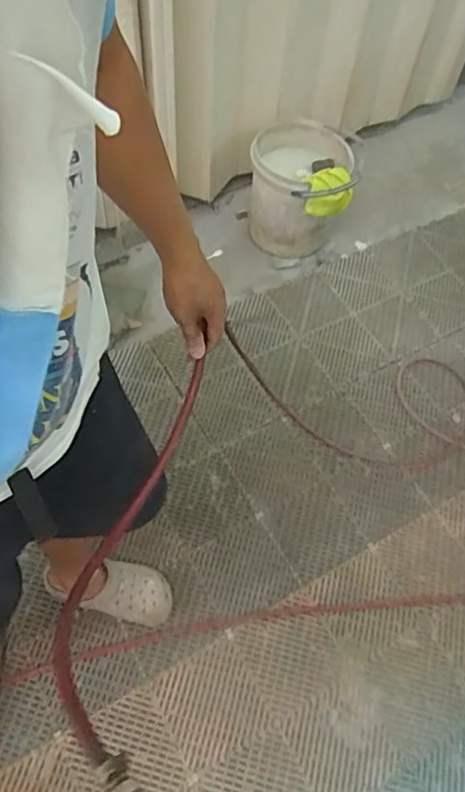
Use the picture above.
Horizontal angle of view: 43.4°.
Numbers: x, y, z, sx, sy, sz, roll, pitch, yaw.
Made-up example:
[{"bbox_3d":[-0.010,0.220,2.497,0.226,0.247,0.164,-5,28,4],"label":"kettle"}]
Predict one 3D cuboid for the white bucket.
[{"bbox_3d":[0.188,-0.633,1.808,0.287,0.302,0.328,12,56,0],"label":"white bucket"}]

